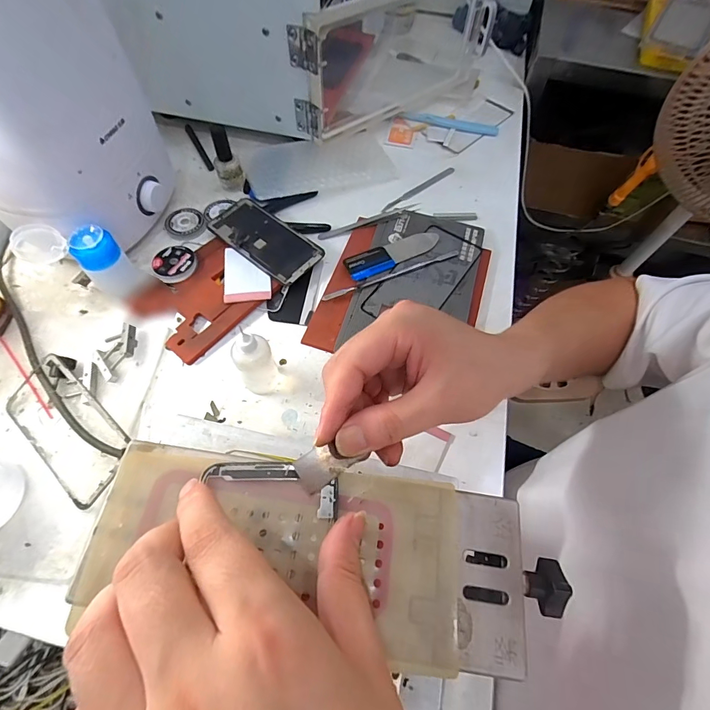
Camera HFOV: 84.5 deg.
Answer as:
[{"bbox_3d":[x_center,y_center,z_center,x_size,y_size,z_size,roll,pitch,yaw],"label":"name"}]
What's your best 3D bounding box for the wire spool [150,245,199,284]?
[{"bbox_3d":[-0.204,-0.104,0.444,0.047,0.010,0.046,1,61,-1],"label":"wire spool"}]

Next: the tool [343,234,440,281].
[{"bbox_3d":[0.045,-0.119,0.463,0.118,0.008,0.035,-24,64,-14],"label":"tool"}]

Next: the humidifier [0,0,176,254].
[{"bbox_3d":[-0.297,-0.241,0.360,0.156,0.222,0.170,-6,63,-5],"label":"humidifier"}]

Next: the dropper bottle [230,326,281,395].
[{"bbox_3d":[-0.090,0.009,0.356,0.033,0.081,0.029,-24,64,-14],"label":"dropper bottle"}]

